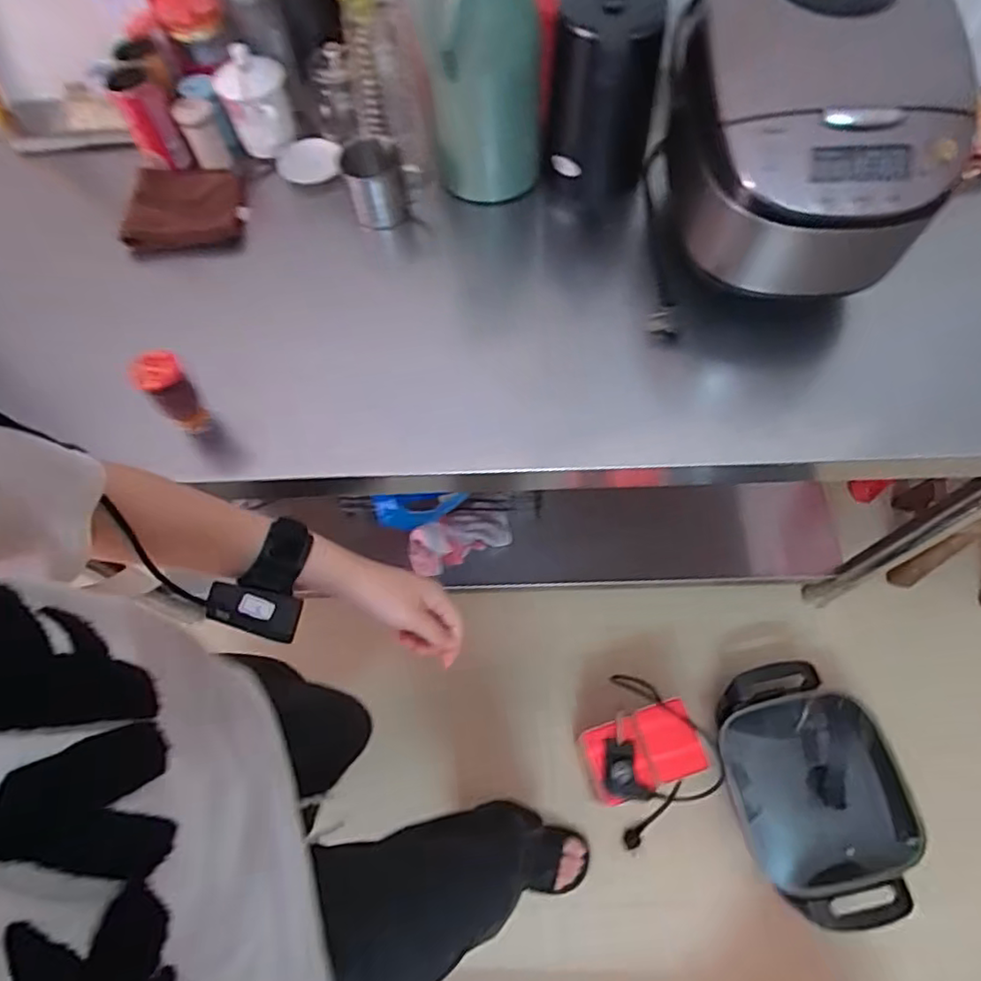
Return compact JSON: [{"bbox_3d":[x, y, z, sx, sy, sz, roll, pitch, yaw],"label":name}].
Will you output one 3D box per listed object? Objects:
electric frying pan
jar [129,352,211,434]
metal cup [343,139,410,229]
[{"bbox_3d":[0.623,0.530,1.104,0.338,0.197,0.408,-10,65,-2],"label":"electric frying pan"},{"bbox_3d":[-0.332,-0.102,0.640,0.046,0.096,0.040,-41,70,-15],"label":"jar"},{"bbox_3d":[-0.153,-0.404,0.803,0.069,0.084,0.067,-1,65,2],"label":"metal cup"}]

